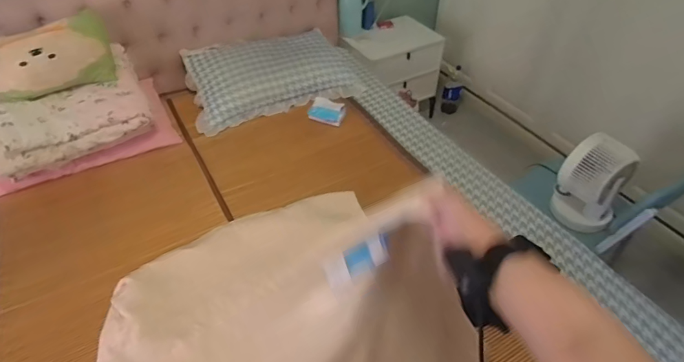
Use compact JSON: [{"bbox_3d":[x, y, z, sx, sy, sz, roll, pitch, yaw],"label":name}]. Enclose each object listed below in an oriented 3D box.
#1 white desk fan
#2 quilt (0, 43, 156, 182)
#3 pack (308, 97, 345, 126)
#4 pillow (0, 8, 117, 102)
[{"bbox_3d":[0.859,0.012,1.444,0.206,0.300,0.164,29,52,28],"label":"white desk fan"},{"bbox_3d":[-1.056,-0.274,1.600,0.571,0.198,0.398,-27,49,-24],"label":"quilt"},{"bbox_3d":[-0.065,-0.317,1.903,0.167,0.042,0.139,14,46,16],"label":"pack"},{"bbox_3d":[-1.064,-0.449,1.521,0.432,0.193,0.162,-30,51,-26],"label":"pillow"}]

